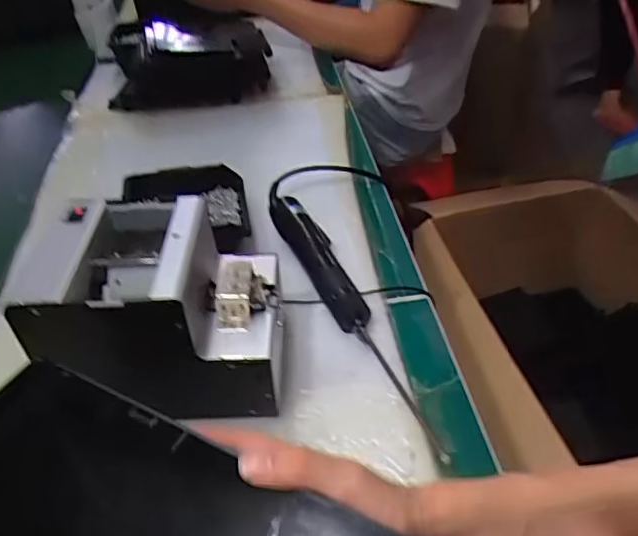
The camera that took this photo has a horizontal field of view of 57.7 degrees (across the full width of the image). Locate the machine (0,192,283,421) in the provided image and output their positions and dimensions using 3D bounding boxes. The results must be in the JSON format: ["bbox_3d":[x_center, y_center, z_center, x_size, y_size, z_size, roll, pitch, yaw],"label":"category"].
[{"bbox_3d":[-0.125,0.035,0.484,0.178,0.143,0.131,-3,41,3],"label":"machine"}]

